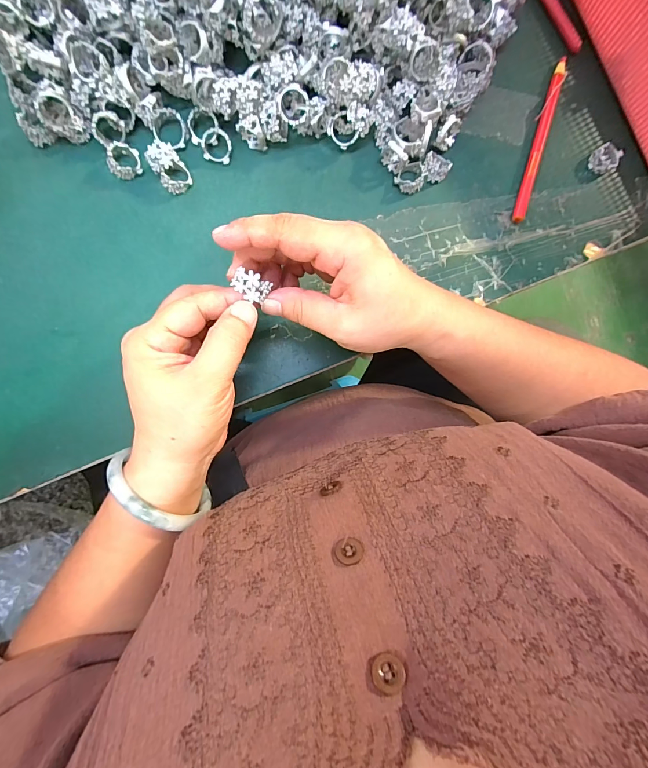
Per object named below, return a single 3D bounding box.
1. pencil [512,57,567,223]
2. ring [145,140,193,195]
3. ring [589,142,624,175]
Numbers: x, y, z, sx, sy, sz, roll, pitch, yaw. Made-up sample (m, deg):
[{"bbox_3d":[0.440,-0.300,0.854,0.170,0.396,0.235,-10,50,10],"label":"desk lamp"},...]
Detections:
[{"bbox_3d":[0.179,-0.200,0.295,0.012,0.012,0.137,16,87,-5],"label":"pencil"},{"bbox_3d":[-0.114,-0.159,0.264,0.022,0.020,0.027,-33,92,-5],"label":"ring"},{"bbox_3d":[0.237,-0.190,0.303,0.021,0.011,0.021,0,89,-5],"label":"ring"}]

